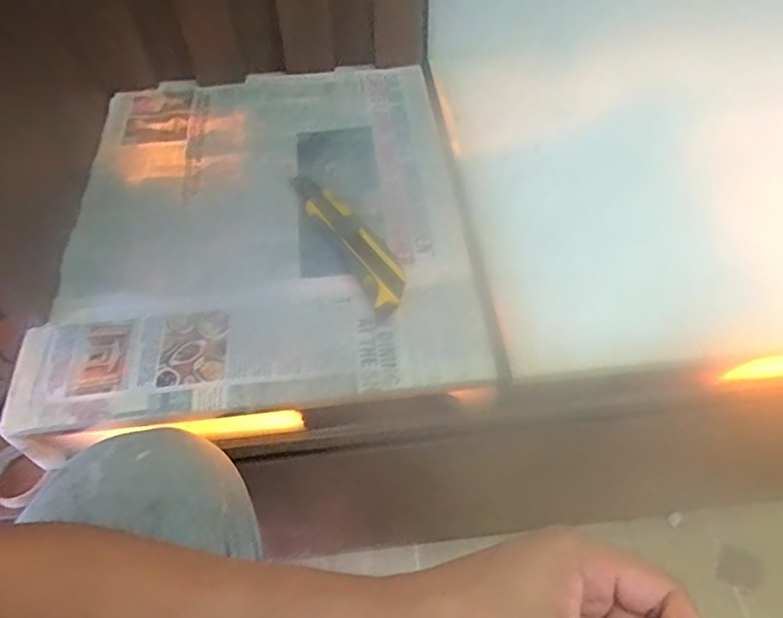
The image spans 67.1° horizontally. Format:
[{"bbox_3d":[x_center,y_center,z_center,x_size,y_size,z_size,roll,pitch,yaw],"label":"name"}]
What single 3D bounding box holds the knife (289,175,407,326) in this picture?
[{"bbox_3d":[-0.037,-0.068,0.503,0.039,0.023,0.177,-26,56,-16],"label":"knife"}]

